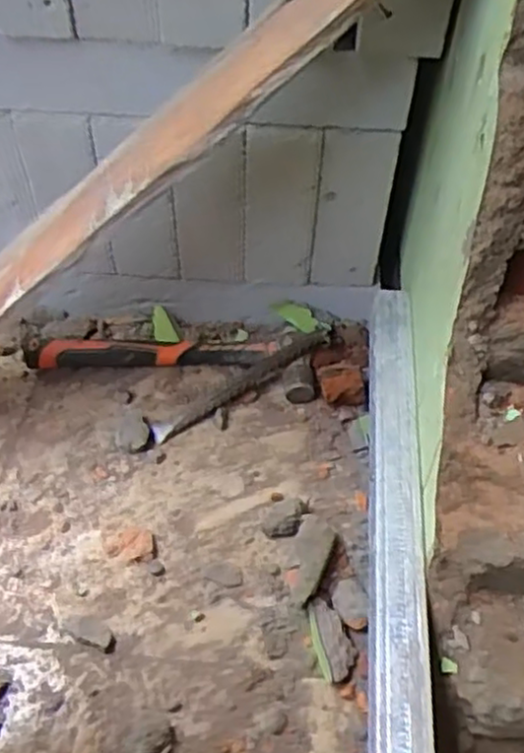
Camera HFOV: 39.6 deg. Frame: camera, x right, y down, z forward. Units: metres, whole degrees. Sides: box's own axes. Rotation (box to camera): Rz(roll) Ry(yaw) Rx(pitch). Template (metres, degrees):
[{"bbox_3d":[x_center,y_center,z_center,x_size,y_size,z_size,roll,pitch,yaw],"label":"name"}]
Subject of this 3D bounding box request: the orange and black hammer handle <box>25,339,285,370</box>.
[{"bbox_3d":[-0.129,-0.026,0.832,0.281,0.028,0.027,0,51,-1],"label":"orange and black hammer handle"}]

